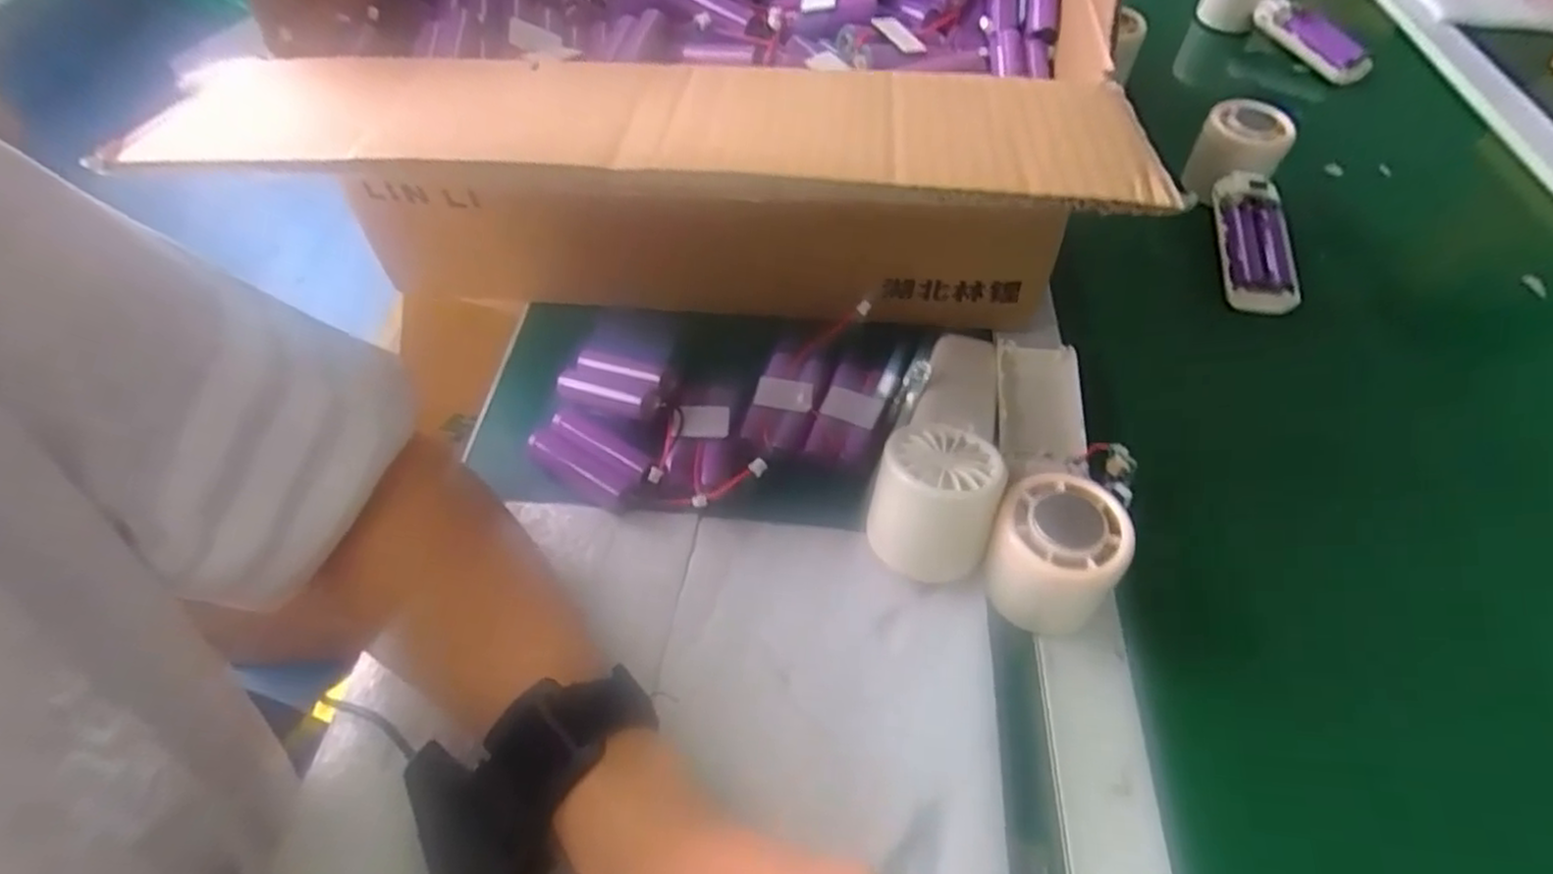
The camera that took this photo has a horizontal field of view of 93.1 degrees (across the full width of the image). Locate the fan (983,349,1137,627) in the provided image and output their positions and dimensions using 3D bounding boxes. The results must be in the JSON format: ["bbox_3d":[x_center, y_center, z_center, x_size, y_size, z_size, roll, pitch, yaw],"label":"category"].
[{"bbox_3d":[0.136,0.018,0.370,0.065,0.059,0.164,12,45,5],"label":"fan"}]

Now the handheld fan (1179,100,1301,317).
[{"bbox_3d":[0.327,-0.153,0.510,0.053,0.050,0.160,4,70,0],"label":"handheld fan"}]

